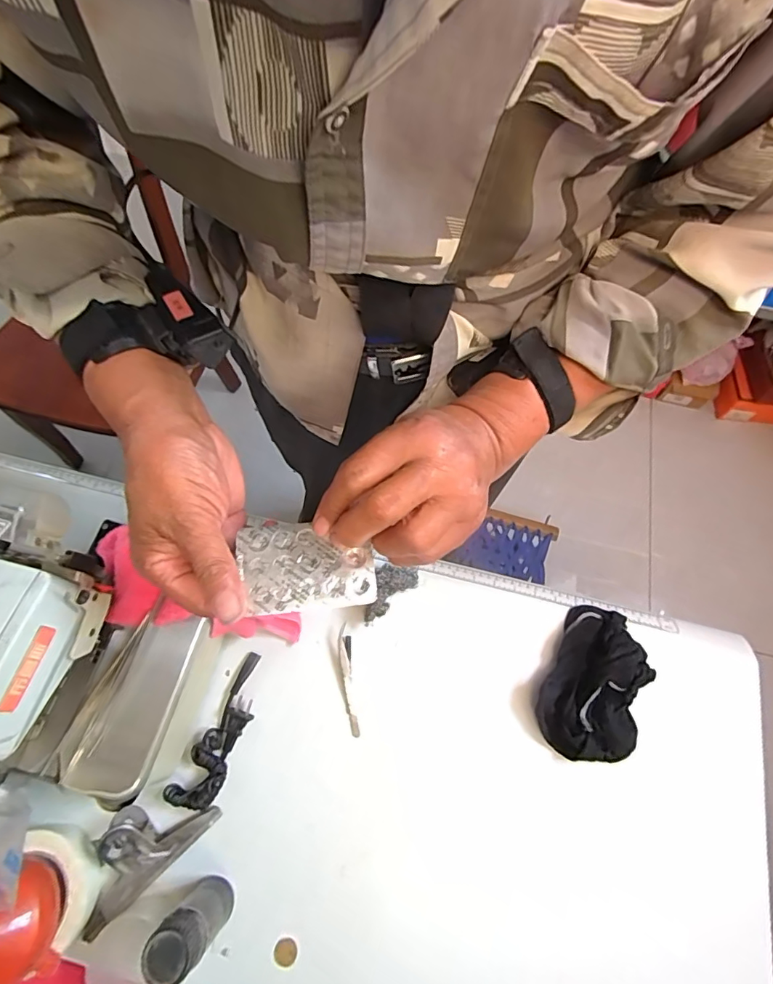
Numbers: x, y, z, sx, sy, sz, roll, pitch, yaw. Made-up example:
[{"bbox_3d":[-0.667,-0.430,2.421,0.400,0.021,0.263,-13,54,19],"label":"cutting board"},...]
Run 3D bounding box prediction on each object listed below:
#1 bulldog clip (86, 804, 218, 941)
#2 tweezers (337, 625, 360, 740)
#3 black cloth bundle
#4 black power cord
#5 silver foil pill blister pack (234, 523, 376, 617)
[{"bbox_3d":[-0.240,0.337,0.463,0.137,0.039,0.071,-42,73,-16],"label":"bulldog clip"},{"bbox_3d":[-0.044,0.207,0.542,0.018,0.011,0.115,-6,67,-2],"label":"tweezers"},{"bbox_3d":[0.220,0.197,0.520,0.102,0.052,0.157,9,67,4],"label":"black cloth bundle"},{"bbox_3d":[-0.166,0.249,0.509,0.046,0.024,0.151,24,69,10],"label":"black power cord"},{"bbox_3d":[-0.050,0.046,0.306,0.082,0.009,0.056,-6,67,-3],"label":"silver foil pill blister pack"}]

